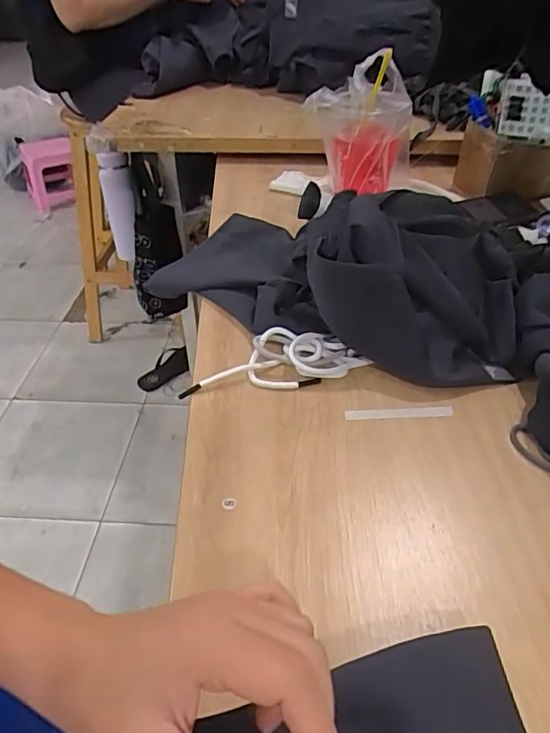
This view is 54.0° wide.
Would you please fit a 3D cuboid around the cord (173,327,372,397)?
[{"bbox_3d":[-0.001,-0.006,0.534,0.175,0.030,0.058,-8,39,-9],"label":"cord"}]

